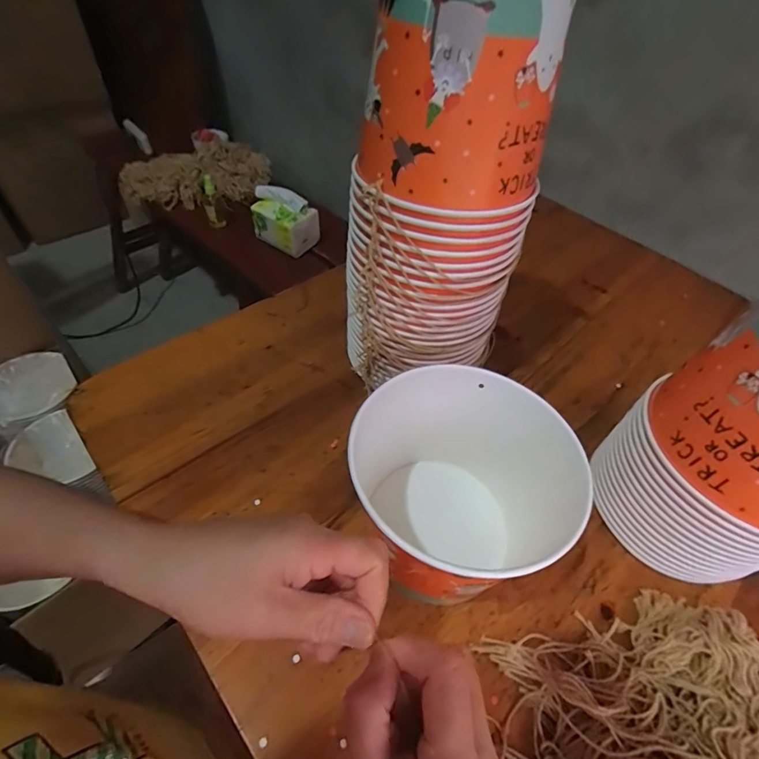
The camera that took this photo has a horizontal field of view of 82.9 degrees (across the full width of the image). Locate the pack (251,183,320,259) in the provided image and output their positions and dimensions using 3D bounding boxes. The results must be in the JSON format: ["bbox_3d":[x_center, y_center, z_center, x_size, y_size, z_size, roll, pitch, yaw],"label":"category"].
[{"bbox_3d":[-0.220,-0.372,1.010,0.134,0.119,0.102,34,55,22],"label":"pack"}]

